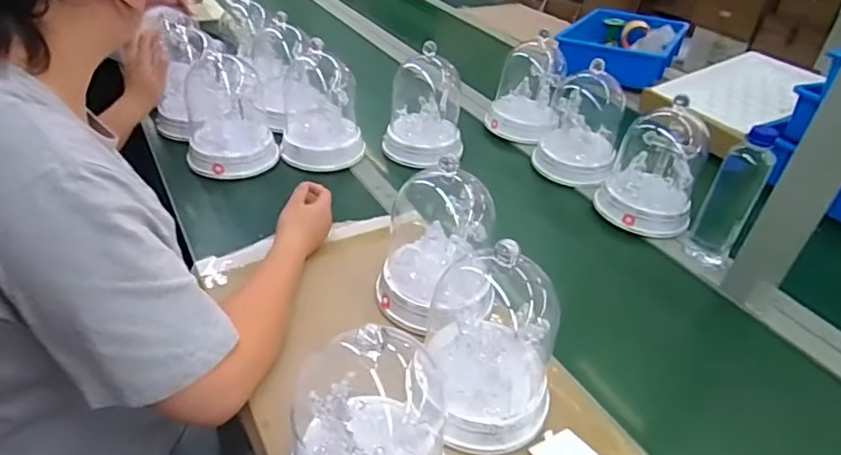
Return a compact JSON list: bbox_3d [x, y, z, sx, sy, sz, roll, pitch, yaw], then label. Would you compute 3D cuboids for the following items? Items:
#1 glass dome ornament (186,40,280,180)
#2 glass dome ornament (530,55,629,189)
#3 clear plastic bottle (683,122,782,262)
[{"bbox_3d":[-0.337,-0.201,0.944,0.147,0.161,0.160,-9,39,-17],"label":"glass dome ornament"},{"bbox_3d":[0.289,-0.183,0.972,0.139,0.177,0.122,16,38,14],"label":"glass dome ornament"},{"bbox_3d":[0.453,-0.041,0.796,0.058,0.209,0.053,19,39,18],"label":"clear plastic bottle"}]

